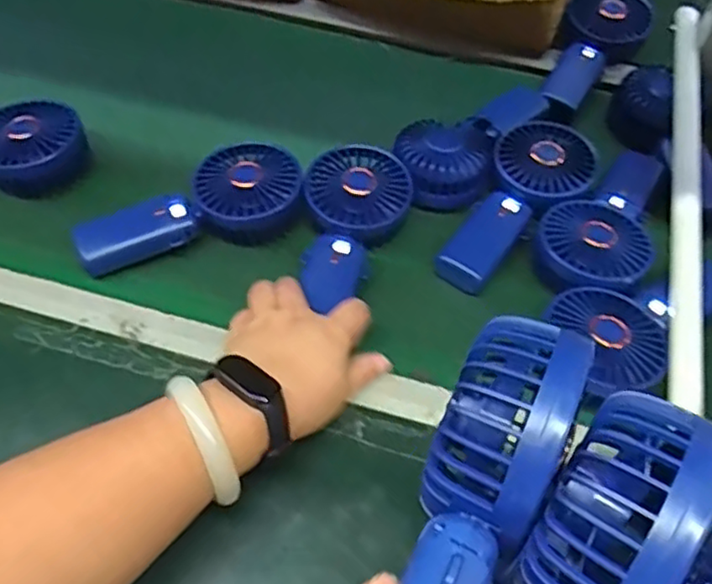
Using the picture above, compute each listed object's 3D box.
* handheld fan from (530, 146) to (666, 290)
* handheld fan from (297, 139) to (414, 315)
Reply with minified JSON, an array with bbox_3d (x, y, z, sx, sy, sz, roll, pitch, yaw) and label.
[{"bbox_3d":[0.215,-0.058,0.560,0.087,0.045,0.193,34,59,19],"label":"handheld fan"},{"bbox_3d":[-0.005,-0.052,0.527,0.082,0.031,0.159,13,62,6],"label":"handheld fan"}]

